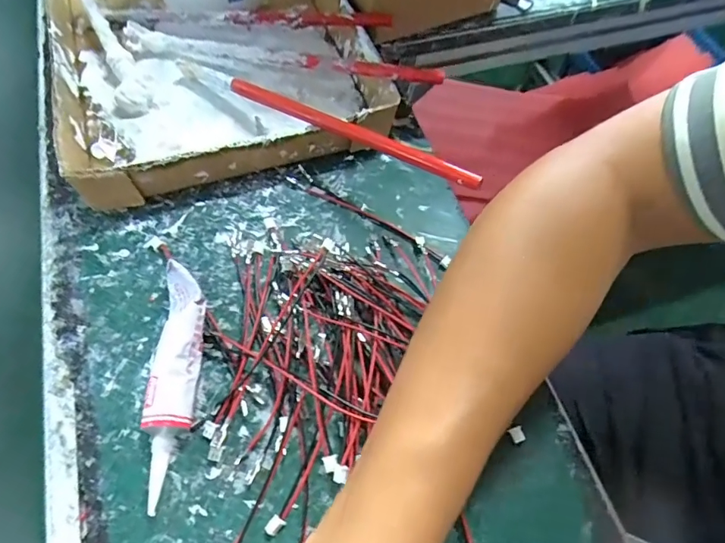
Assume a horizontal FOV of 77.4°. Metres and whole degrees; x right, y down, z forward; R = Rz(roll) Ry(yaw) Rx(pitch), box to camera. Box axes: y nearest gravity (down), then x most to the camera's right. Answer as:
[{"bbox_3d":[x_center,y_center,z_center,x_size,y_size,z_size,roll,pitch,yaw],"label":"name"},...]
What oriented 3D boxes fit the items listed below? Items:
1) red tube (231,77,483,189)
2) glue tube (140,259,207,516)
[{"bbox_3d":[-0.016,-0.098,0.308,0.209,0.013,0.008,29,66,25],"label":"red tube"},{"bbox_3d":[-0.104,0.059,0.252,0.026,0.034,0.123,-2,63,-4],"label":"glue tube"}]

